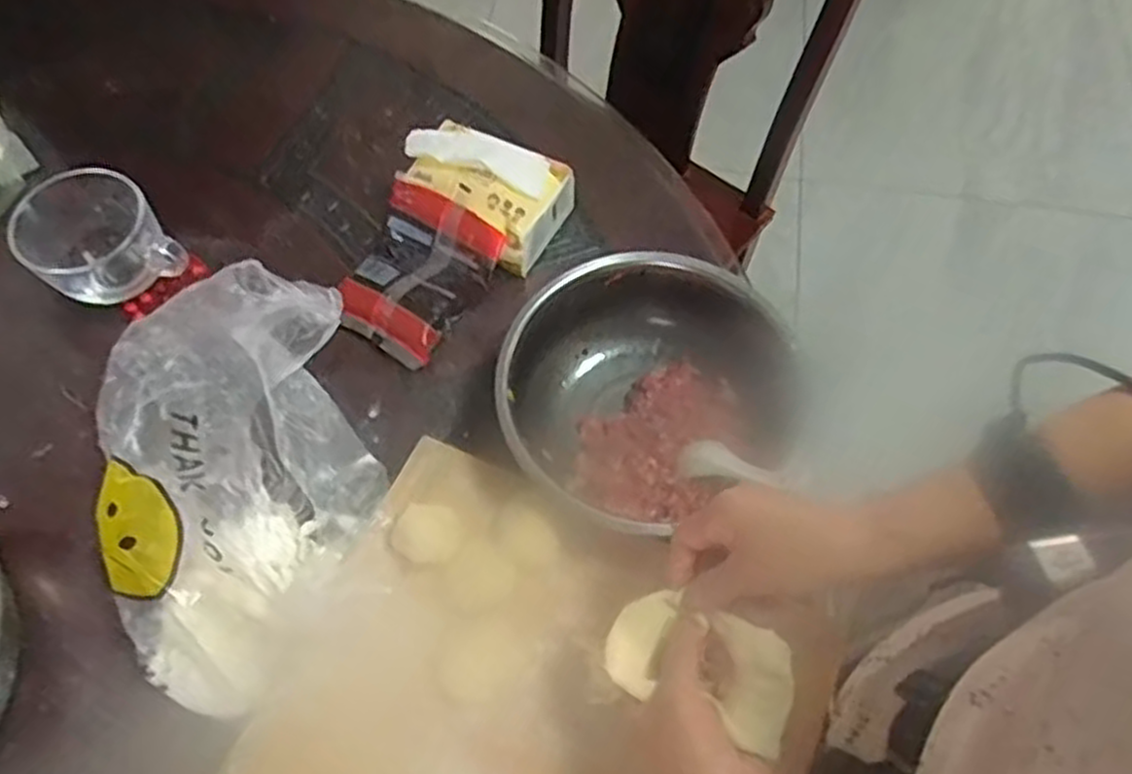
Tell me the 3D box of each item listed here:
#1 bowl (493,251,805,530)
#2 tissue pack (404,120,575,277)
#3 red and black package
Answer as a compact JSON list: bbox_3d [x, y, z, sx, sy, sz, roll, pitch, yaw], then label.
[{"bbox_3d":[0.055,0.004,0.598,0.215,0.092,0.197,0,63,0],"label":"bowl"},{"bbox_3d":[-0.074,-0.181,0.698,0.137,0.082,0.095,26,66,12],"label":"tissue pack"},{"bbox_3d":[-0.133,-0.098,0.672,0.107,0.068,0.131,30,67,14],"label":"red and black package"}]

